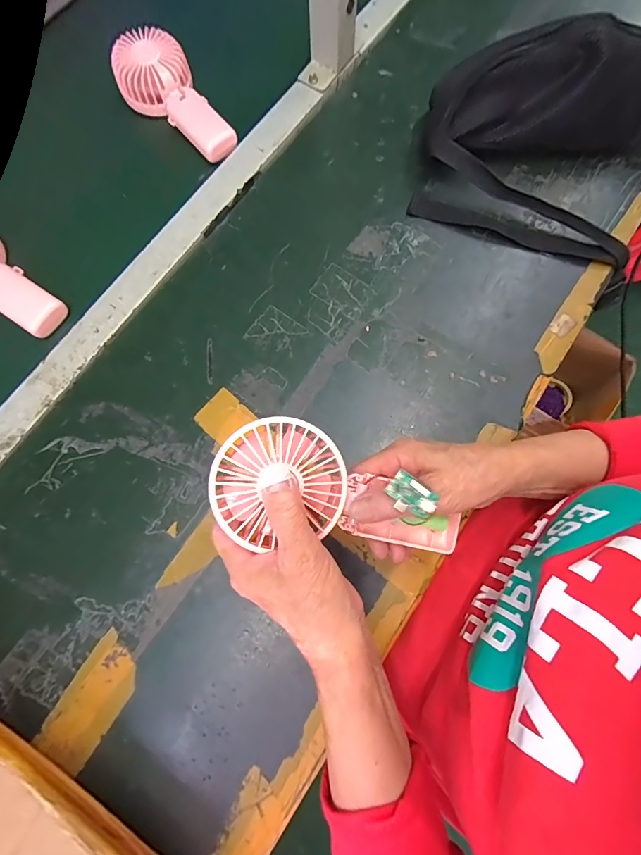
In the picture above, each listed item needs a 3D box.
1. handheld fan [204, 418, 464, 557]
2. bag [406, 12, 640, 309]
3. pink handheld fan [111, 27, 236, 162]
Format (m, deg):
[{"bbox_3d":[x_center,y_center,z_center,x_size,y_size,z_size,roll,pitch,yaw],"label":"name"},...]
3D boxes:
[{"bbox_3d":[0.016,0.050,0.269,0.183,0.040,0.084,22,76,-17],"label":"handheld fan"},{"bbox_3d":[0.258,-0.304,0.417,0.283,0.094,0.221,23,77,6],"label":"bag"},{"bbox_3d":[-0.174,-0.390,0.466,0.082,0.046,0.168,-36,79,-8],"label":"pink handheld fan"}]

